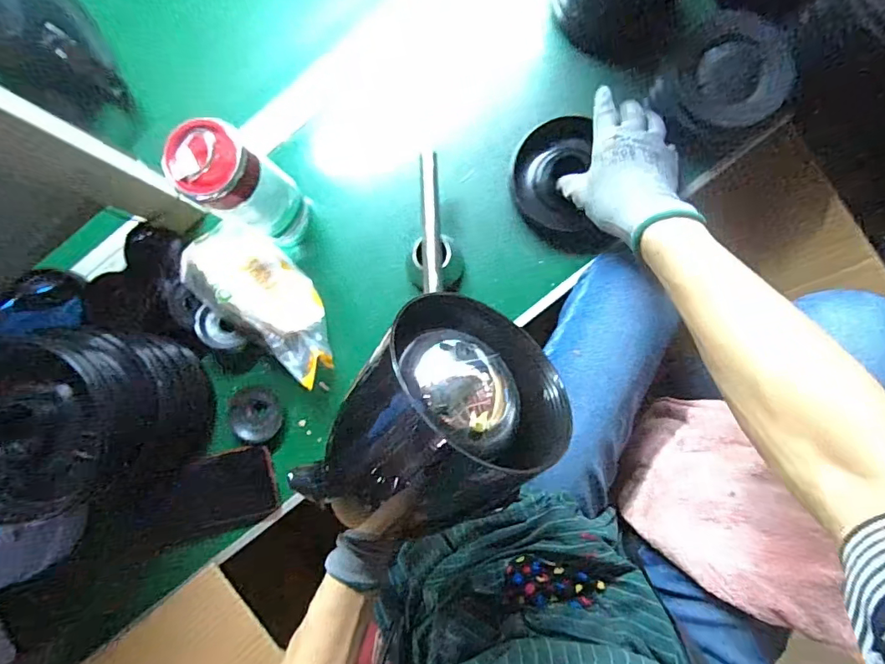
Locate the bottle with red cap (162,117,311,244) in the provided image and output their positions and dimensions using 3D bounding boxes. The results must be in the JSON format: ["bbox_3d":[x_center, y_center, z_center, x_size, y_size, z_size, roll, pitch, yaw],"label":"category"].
[{"bbox_3d":[-0.179,-0.132,0.461,0.054,0.180,0.064,36,91,6],"label":"bottle with red cap"}]

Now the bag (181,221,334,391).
[{"bbox_3d":[-0.183,-0.033,0.517,0.191,0.059,0.091,41,91,5],"label":"bag"}]

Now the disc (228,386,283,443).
[{"bbox_3d":[-0.206,0.089,0.534,0.062,0.012,0.055,21,89,6],"label":"disc"}]

